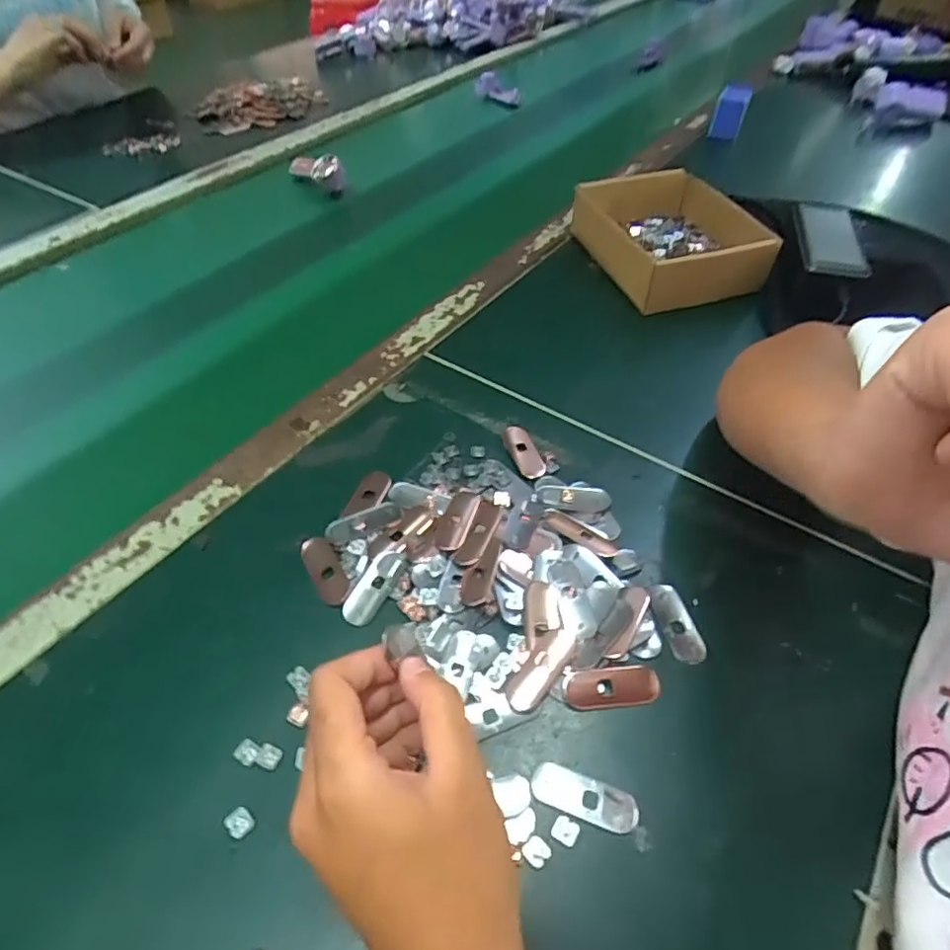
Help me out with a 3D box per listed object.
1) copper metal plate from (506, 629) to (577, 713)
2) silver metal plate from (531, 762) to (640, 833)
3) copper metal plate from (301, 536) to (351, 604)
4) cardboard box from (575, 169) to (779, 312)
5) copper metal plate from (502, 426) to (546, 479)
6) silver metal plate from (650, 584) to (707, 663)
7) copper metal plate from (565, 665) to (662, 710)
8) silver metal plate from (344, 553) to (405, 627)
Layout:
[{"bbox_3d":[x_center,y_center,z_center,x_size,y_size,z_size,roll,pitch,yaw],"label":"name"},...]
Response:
[{"bbox_3d":[0.036,0.104,0.323,0.019,0.004,0.051,26,64,32],"label":"copper metal plate"},{"bbox_3d":[0.052,0.151,0.282,0.049,0.004,0.019,15,50,15],"label":"silver metal plate"},{"bbox_3d":[-0.093,0.055,0.365,0.020,0.005,0.056,-26,52,-20],"label":"copper metal plate"},{"bbox_3d":[0.191,-0.240,0.591,0.144,0.051,0.177,-13,49,-10],"label":"cardboard box"},{"bbox_3d":[0.035,-0.017,0.427,0.016,0.008,0.045,-19,50,-15],"label":"copper metal plate"},{"bbox_3d":[0.116,0.083,0.341,0.019,0.004,0.049,-9,48,-6],"label":"silver metal plate"},{"bbox_3d":[0.073,0.112,0.316,0.051,0.007,0.020,-5,48,-2],"label":"copper metal plate"},{"bbox_3d":[-0.061,0.065,0.353,0.018,0.004,0.049,24,53,22],"label":"silver metal plate"}]

